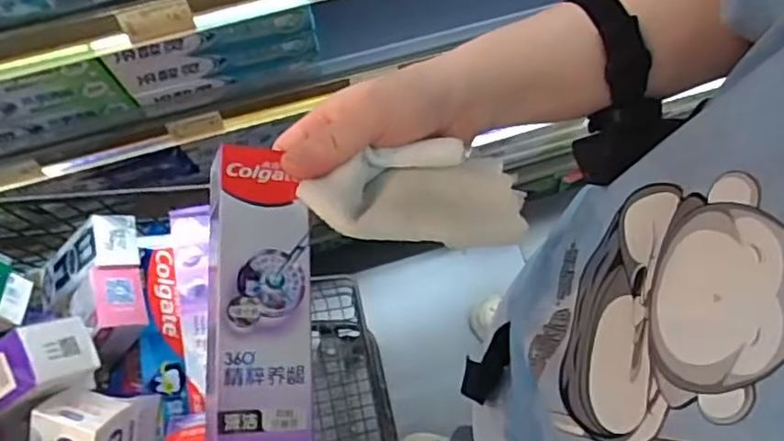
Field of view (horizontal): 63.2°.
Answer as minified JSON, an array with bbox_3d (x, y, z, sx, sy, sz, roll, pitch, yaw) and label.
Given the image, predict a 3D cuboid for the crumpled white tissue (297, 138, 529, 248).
[{"bbox_3d":[0.011,-0.012,0.357,0.122,0.027,0.056,1,72,-16],"label":"crumpled white tissue"}]

